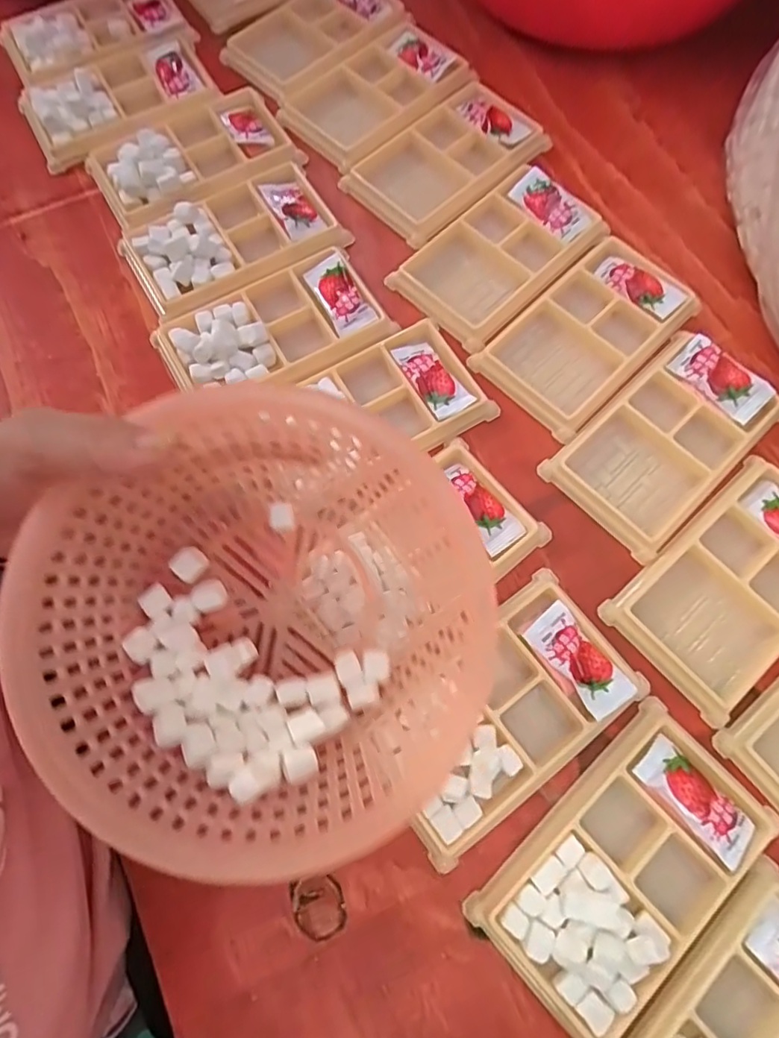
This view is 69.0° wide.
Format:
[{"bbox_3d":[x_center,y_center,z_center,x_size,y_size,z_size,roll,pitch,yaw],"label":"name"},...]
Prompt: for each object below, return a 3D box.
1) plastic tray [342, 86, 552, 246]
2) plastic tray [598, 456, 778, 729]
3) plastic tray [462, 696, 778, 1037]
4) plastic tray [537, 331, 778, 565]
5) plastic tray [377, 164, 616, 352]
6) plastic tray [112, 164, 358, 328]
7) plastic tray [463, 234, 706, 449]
[{"bbox_3d":[0.038,-0.254,0.397,0.129,0.012,0.079,-42,77,-12],"label":"plastic tray"},{"bbox_3d":[0.188,0.035,0.304,0.130,0.010,0.079,-40,76,-11],"label":"plastic tray"},{"bbox_3d":[0.111,0.163,0.260,0.136,0.018,0.080,-41,77,-12],"label":"plastic tray"},{"bbox_3d":[0.161,-0.047,0.329,0.127,0.013,0.076,-41,77,-12],"label":"plastic tray"},{"bbox_3d":[0.074,-0.175,0.373,0.129,0.010,0.076,-42,77,-12],"label":"plastic tray"},{"bbox_3d":[-0.104,-0.187,0.375,0.133,0.014,0.078,-29,75,-8],"label":"plastic tray"},{"bbox_3d":[0.124,-0.117,0.351,0.129,0.008,0.075,-44,77,-12],"label":"plastic tray"}]

